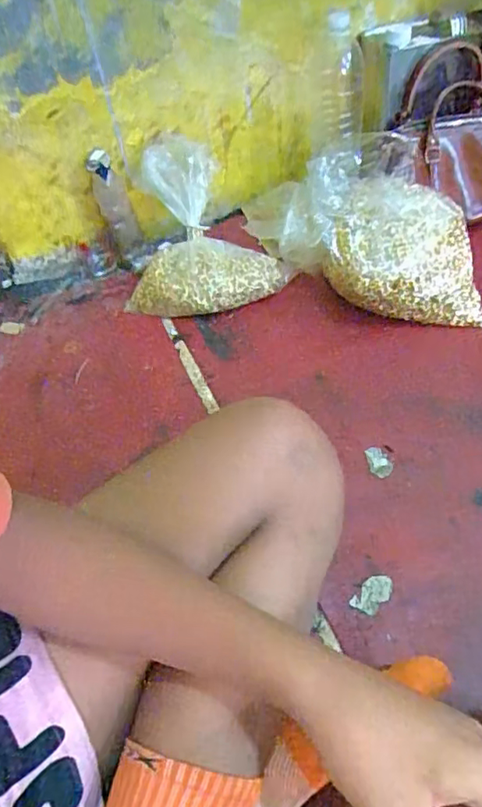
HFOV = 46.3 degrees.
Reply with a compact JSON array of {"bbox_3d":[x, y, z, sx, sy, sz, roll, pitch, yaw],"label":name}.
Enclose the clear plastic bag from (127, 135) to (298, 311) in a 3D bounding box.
[{"bbox_3d":[-0.046,-0.251,0.815,0.232,0.170,0.209,3,50,9],"label":"clear plastic bag"}]

